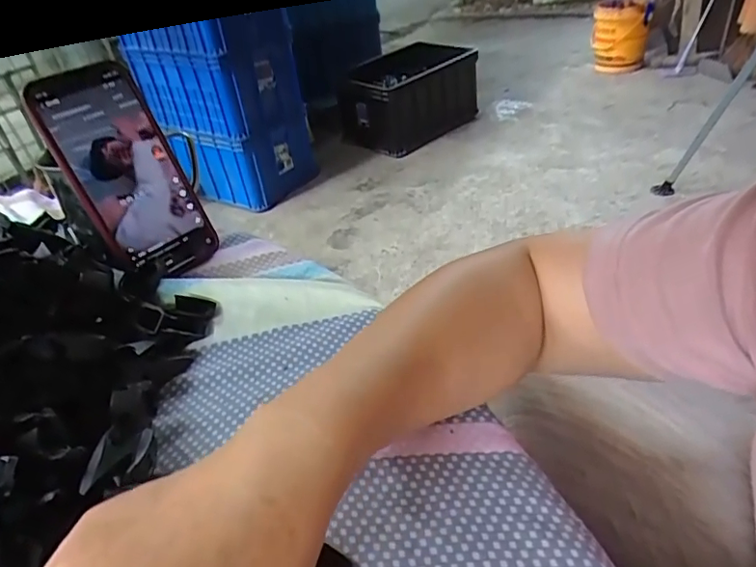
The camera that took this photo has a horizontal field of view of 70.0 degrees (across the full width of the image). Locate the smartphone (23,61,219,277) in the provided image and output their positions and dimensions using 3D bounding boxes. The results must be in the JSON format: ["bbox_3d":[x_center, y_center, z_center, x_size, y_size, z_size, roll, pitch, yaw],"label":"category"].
[{"bbox_3d":[-0.186,-0.081,0.403,0.075,0.155,0.012,-38,21,-34],"label":"smartphone"}]

